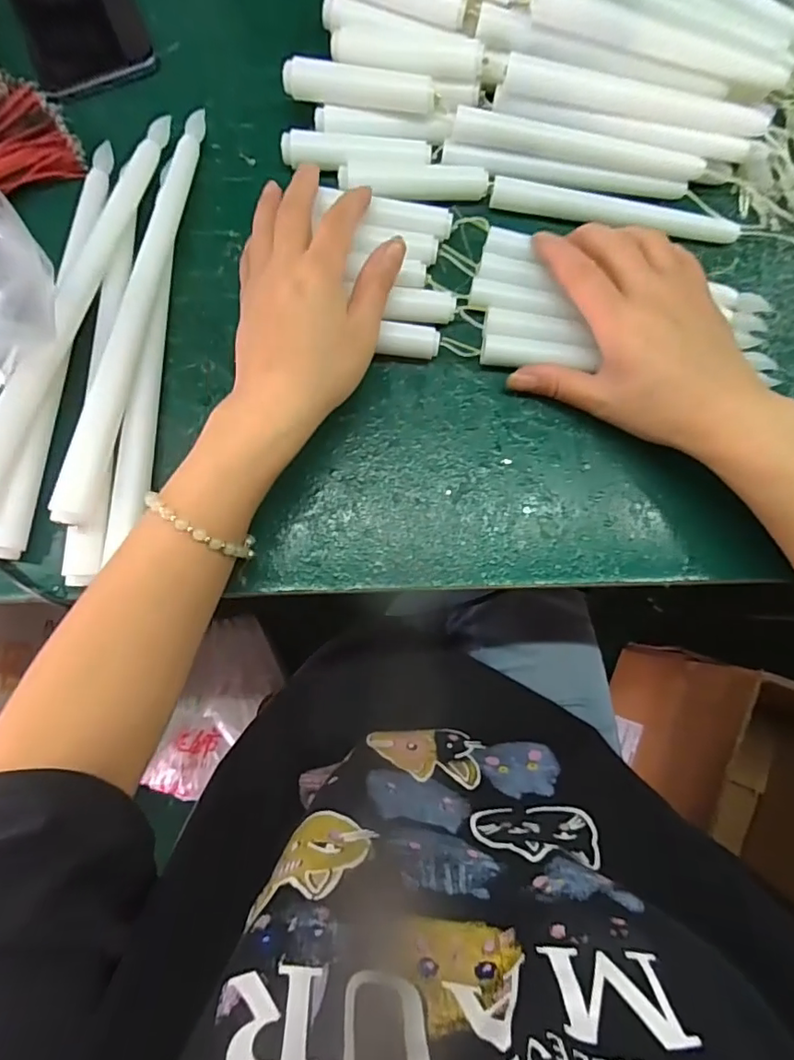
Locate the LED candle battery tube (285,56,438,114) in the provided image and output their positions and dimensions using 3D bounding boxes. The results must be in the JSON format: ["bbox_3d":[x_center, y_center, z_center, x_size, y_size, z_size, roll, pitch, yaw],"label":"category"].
[{"bbox_3d":[-0.021,-0.255,0.307,0.086,0.013,0.018,9,82,0],"label":"LED candle battery tube"}]

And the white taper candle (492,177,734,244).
[{"bbox_3d":[0.129,-0.192,0.317,0.146,0.009,0.016,10,82,0],"label":"white taper candle"}]

